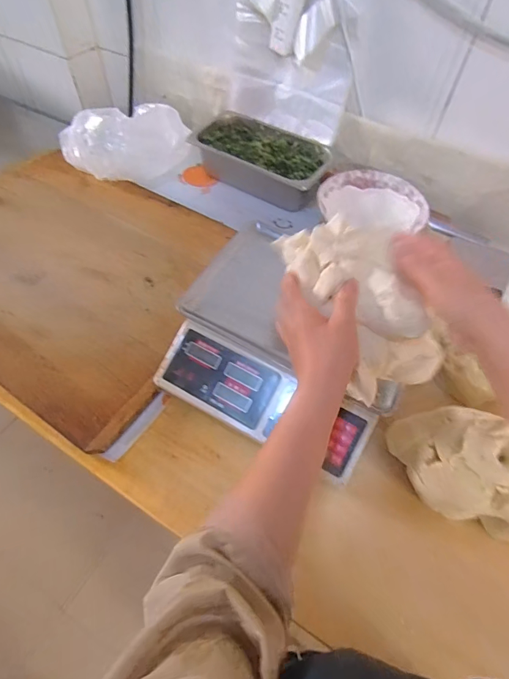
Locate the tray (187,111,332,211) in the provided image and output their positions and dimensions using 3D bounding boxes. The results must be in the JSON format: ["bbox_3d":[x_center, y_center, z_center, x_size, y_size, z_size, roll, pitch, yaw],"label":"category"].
[{"bbox_3d":[0.019,-0.405,0.892,0.323,0.075,0.185,28,59,15],"label":"tray"}]

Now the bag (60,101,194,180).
[{"bbox_3d":[-0.275,-0.431,0.850,0.262,0.137,0.116,-25,60,-18],"label":"bag"}]

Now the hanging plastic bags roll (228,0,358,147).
[{"bbox_3d":[0.074,-0.612,0.818,0.273,0.329,0.075,36,61,20],"label":"hanging plastic bags roll"}]

